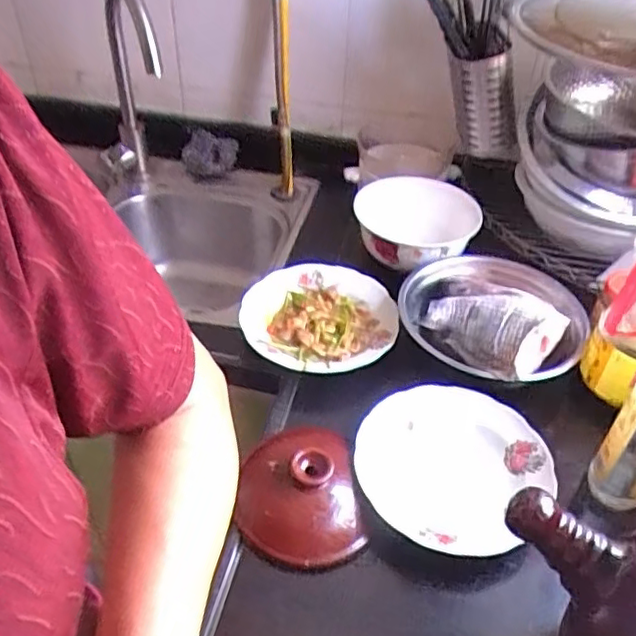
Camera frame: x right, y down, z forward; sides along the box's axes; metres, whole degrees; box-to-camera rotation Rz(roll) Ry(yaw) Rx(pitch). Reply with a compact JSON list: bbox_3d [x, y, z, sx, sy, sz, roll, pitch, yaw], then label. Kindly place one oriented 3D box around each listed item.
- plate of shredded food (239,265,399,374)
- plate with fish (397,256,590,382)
[{"bbox_3d":[0.001,-0.002,0.795,0.194,0.023,0.182,1,42,0],"label":"plate of shredded food"},{"bbox_3d":[0.212,-0.017,0.759,0.217,0.059,0.222,1,42,0],"label":"plate with fish"}]

